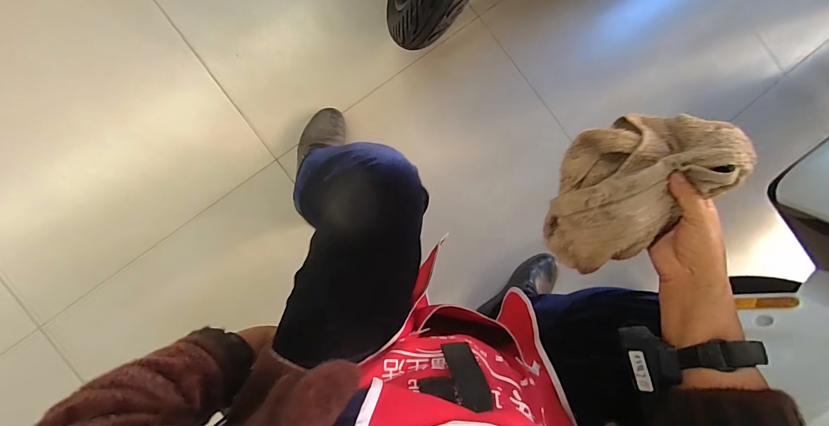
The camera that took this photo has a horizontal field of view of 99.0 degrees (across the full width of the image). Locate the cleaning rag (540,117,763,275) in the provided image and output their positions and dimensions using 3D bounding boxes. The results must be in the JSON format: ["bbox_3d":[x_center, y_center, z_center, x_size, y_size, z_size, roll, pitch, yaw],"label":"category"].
[{"bbox_3d":[0.247,-0.032,0.405,0.174,0.146,0.145,-24,90,-6],"label":"cleaning rag"}]

